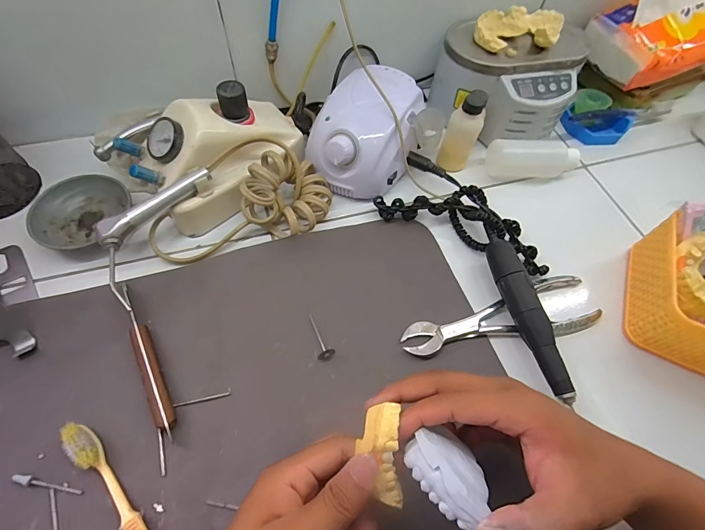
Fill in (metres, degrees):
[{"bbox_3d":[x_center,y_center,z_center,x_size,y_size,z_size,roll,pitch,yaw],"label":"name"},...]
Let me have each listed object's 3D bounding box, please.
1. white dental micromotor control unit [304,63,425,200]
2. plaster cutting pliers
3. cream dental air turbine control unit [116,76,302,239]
[{"bbox_3d":[0.018,-0.150,0.412,0.101,0.085,0.138,30,62,13],"label":"white dental micromotor control unit"},{"bbox_3d":[0.140,0.052,0.344,0.192,0.011,0.056,-13,61,-12],"label":"plaster cutting pliers"},{"bbox_3d":[-0.129,-0.115,0.377,0.171,0.088,0.093,-36,68,-22],"label":"cream dental air turbine control unit"}]

